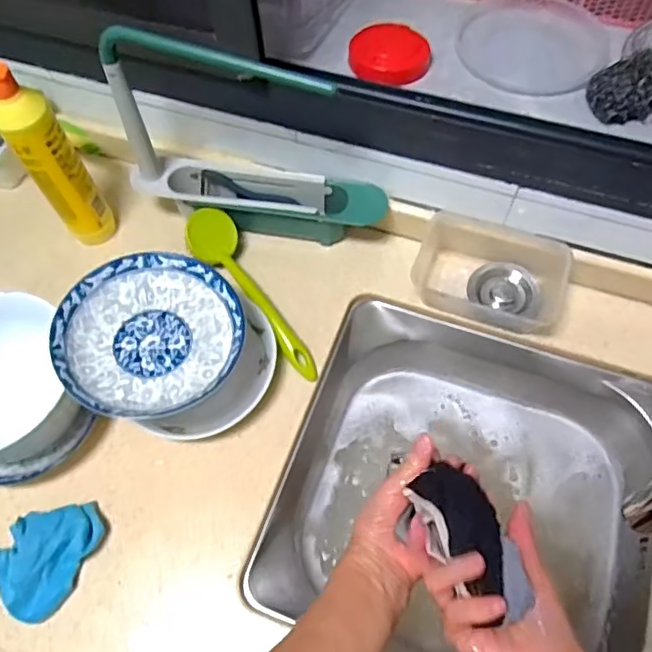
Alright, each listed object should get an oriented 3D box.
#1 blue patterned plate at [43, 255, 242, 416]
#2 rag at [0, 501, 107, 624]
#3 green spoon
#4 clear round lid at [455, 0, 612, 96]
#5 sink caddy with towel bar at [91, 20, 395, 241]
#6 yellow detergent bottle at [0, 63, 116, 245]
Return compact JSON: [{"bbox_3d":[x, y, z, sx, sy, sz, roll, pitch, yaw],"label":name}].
[{"bbox_3d":[-0.174,0.006,0.581,0.174,0.042,0.173,-1,63,2],"label":"blue patterned plate"},{"bbox_3d":[-0.276,0.221,0.567,0.080,0.038,0.108,25,66,14],"label":"rag"},{"bbox_3d":[-0.091,-0.034,0.682,0.059,0.064,0.236,-28,65,-12],"label":"green spoon"},{"bbox_3d":[0.246,-0.339,0.694,0.167,0.014,0.161,-1,63,2],"label":"clear round lid"},{"bbox_3d":[-0.086,-0.198,0.656,0.311,0.256,0.090,16,64,10],"label":"sink caddy with towel bar"},{"bbox_3d":[-0.302,-0.175,0.659,0.057,0.251,0.042,-33,66,-14],"label":"yellow detergent bottle"}]

